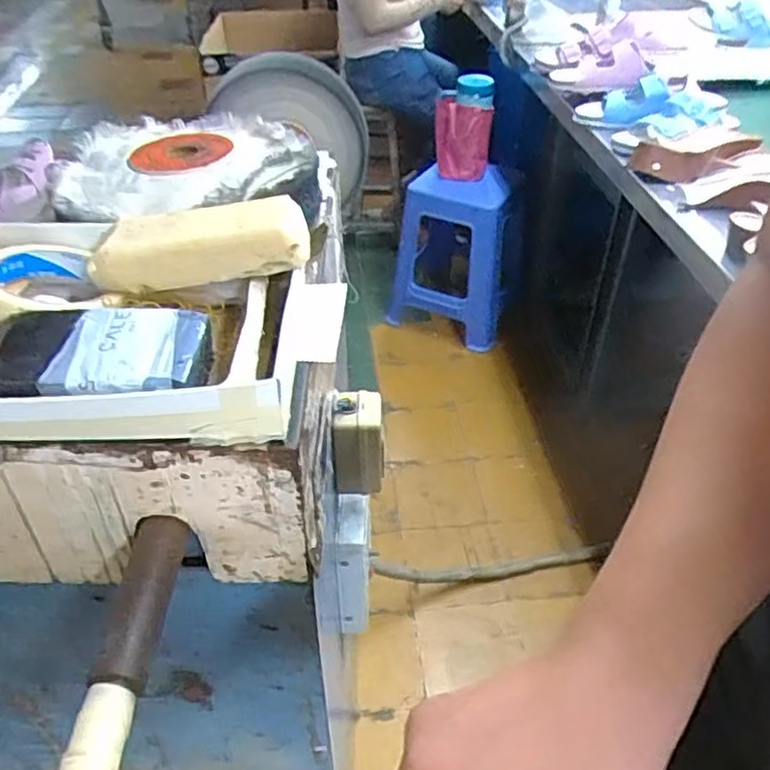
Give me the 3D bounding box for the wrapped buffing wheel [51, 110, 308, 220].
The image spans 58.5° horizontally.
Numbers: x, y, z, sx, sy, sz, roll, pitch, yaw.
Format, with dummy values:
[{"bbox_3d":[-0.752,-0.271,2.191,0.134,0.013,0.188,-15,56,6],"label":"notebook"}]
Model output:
[{"bbox_3d":[-0.171,-0.194,0.586,0.209,0.030,0.196,-4,40,-5],"label":"wrapped buffing wheel"}]

